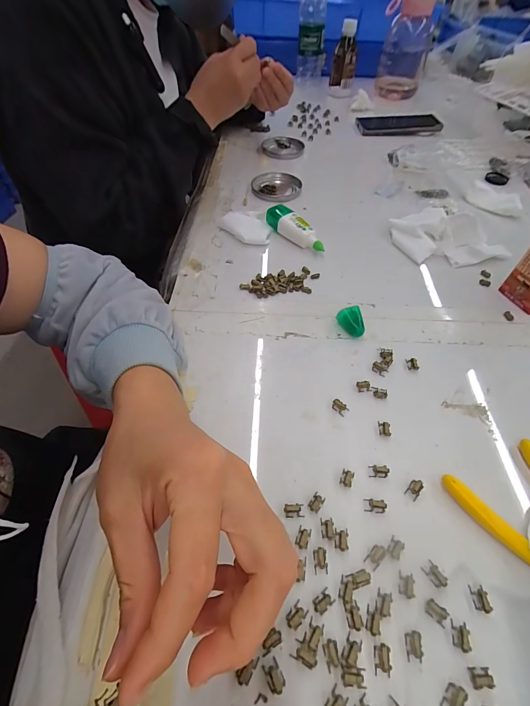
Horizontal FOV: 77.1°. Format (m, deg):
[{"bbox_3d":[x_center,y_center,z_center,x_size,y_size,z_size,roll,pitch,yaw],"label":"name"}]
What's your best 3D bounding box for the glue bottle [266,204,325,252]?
[{"bbox_3d":[0.038,-0.164,0.437,0.022,0.028,0.096,-29,58,-22],"label":"glue bottle"}]

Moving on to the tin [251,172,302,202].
[{"bbox_3d":[0.020,-0.267,0.532,0.074,0.011,0.075,1,52,-1],"label":"tin"}]

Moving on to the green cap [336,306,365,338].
[{"bbox_3d":[0.089,-0.031,0.340,0.023,0.020,0.027,-7,53,-7],"label":"green cap"}]

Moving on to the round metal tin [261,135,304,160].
[{"bbox_3d":[0.037,-0.396,0.643,0.078,0.017,0.078,10,53,7],"label":"round metal tin"}]

